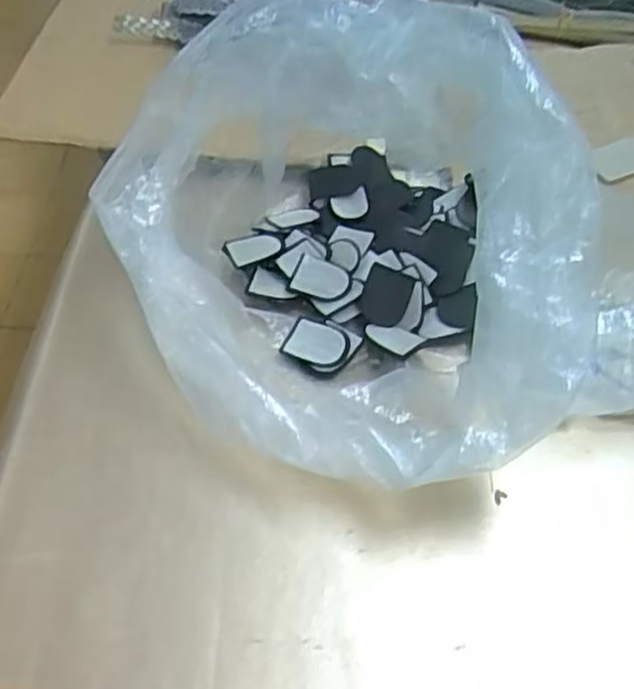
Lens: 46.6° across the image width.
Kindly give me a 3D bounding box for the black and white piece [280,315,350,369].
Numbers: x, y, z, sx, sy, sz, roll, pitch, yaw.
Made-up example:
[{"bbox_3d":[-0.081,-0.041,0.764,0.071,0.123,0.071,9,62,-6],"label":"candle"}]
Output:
[{"bbox_3d":[0.000,-0.001,0.397,0.034,0.004,0.028,21,50,14],"label":"black and white piece"}]

